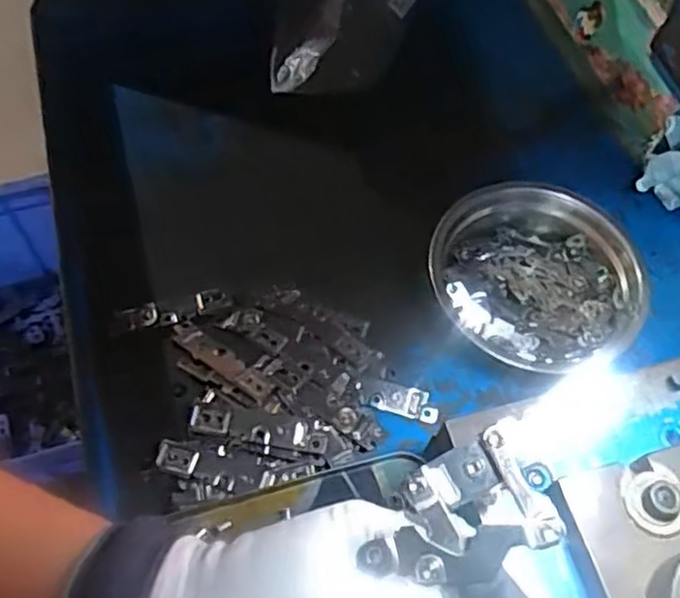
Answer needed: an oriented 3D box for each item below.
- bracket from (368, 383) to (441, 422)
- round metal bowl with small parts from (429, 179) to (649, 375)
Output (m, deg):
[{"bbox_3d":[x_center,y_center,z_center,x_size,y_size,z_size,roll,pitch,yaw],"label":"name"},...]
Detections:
[{"bbox_3d":[0.044,0.070,0.476,0.046,0.005,0.019,12,62,2],"label":"bracket"},{"bbox_3d":[0.139,-0.013,0.500,0.131,0.059,0.140,2,62,-3],"label":"round metal bowl with small parts"}]

